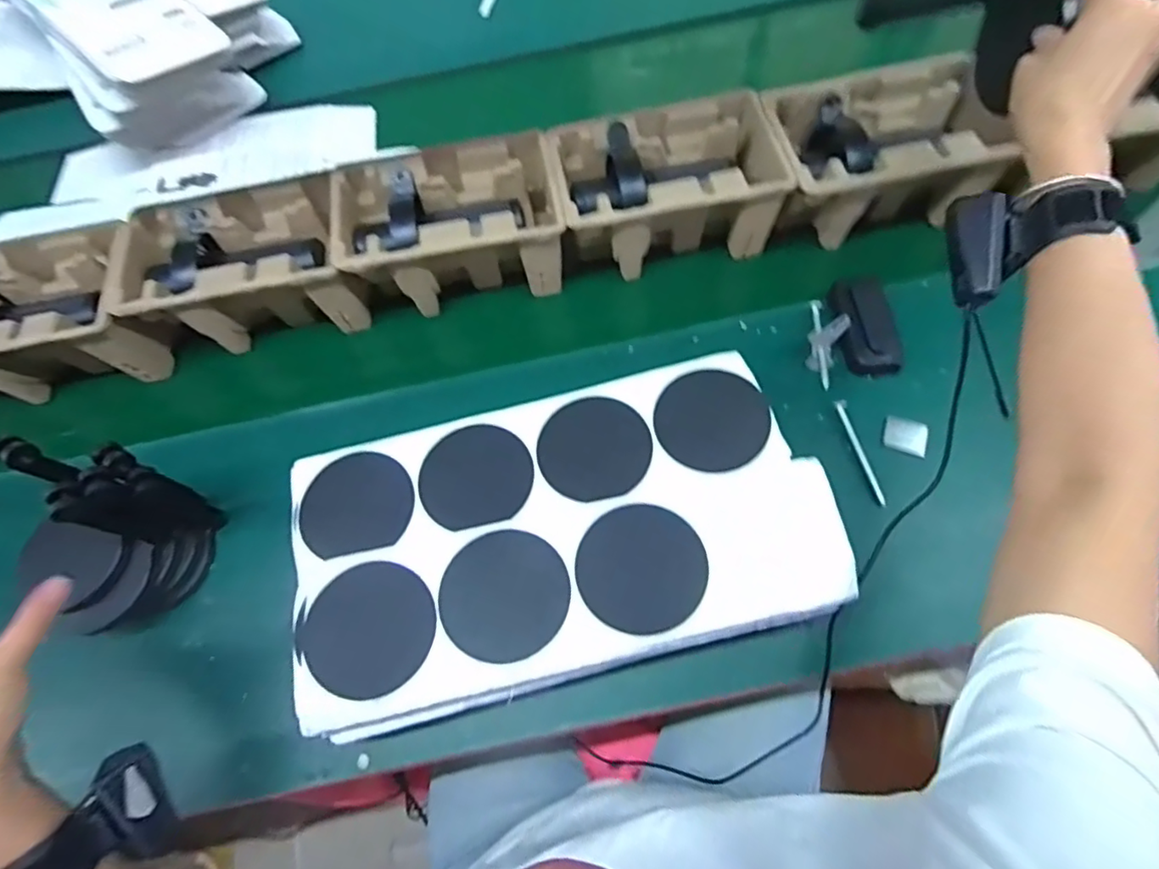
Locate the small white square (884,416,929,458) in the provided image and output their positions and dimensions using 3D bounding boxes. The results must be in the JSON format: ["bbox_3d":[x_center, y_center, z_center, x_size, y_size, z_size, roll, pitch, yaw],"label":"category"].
[{"bbox_3d":[0.308,0.001,0.542,0.039,0.005,0.037,18,66,11],"label":"small white square"}]

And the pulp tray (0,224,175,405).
[{"bbox_3d":[-0.563,-0.121,0.609,0.243,0.104,0.148,-11,64,-2],"label":"pulp tray"}]

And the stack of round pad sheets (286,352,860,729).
[{"bbox_3d":[-0.019,0.073,0.463,0.399,0.064,0.214,-14,59,-2],"label":"stack of round pad sheets"}]

